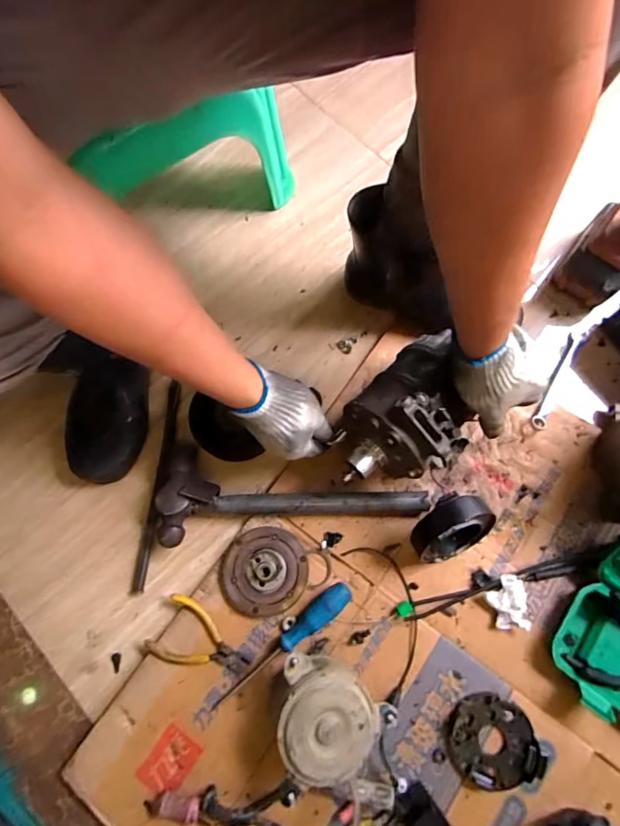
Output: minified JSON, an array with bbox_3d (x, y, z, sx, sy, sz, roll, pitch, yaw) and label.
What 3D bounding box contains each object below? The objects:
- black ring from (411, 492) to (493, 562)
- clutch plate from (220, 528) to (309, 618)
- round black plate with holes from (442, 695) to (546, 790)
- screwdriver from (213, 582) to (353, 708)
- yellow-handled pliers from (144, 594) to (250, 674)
[{"bbox_3d":[0.164,0.138,0.503,0.094,0.106,0.026,-24,40,2],"label":"black ring"},{"bbox_3d":[-0.055,0.189,0.527,0.101,0.019,0.096,0,75,1],"label":"clutch plate"},{"bbox_3d":[0.196,0.358,0.481,0.091,0.011,0.090,0,75,1],"label":"round black plate with holes"},{"bbox_3d":[-0.032,0.263,0.496,0.194,0.034,0.027,-39,78,-8],"label":"screwdriver"},{"bbox_3d":[-0.126,0.265,0.507,0.109,0.014,0.070,29,78,9],"label":"yellow-handled pliers"}]

